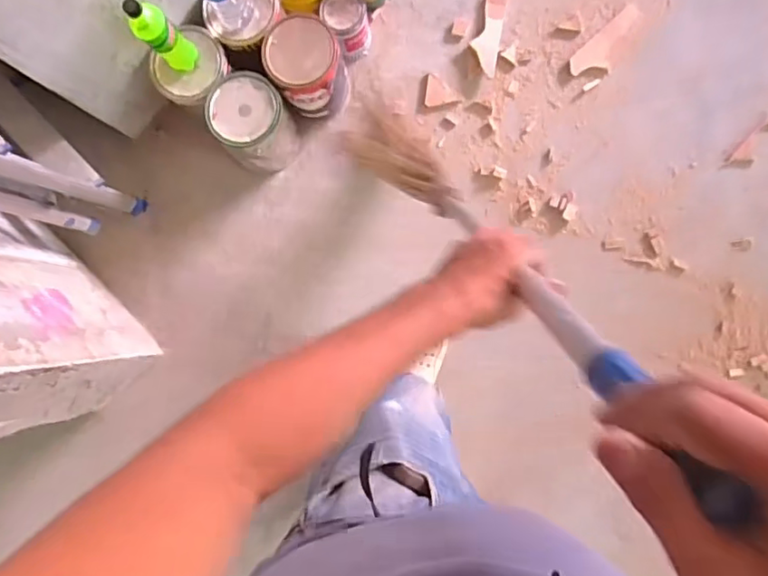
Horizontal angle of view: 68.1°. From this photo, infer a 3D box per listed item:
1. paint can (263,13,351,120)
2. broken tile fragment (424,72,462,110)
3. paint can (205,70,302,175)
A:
[{"bbox_3d":[-0.167,-0.490,1.282,0.157,0.202,0.167,0,87,5],"label":"paint can"},{"bbox_3d":[0.125,-0.461,1.370,0.063,0.007,0.098,-45,85,1],"label":"broken tile fragment"},{"bbox_3d":[-0.289,-0.364,1.291,0.165,0.198,0.173,10,88,5],"label":"paint can"}]

